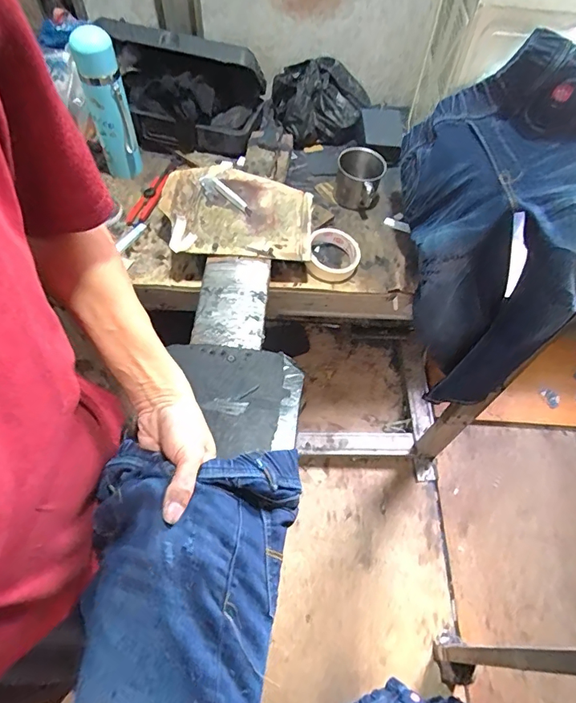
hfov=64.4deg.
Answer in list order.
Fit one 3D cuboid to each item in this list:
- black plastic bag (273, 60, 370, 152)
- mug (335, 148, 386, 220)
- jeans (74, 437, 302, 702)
[{"bbox_3d":[0.064,-0.494,0.901,0.190,0.107,0.142,2,57,-1],"label":"black plastic bag"},{"bbox_3d":[0.125,-0.301,0.815,0.081,0.070,0.090,11,58,5],"label":"mug"},{"bbox_3d":[-0.111,0.245,0.413,0.190,0.095,0.340,10,59,5],"label":"jeans"}]

